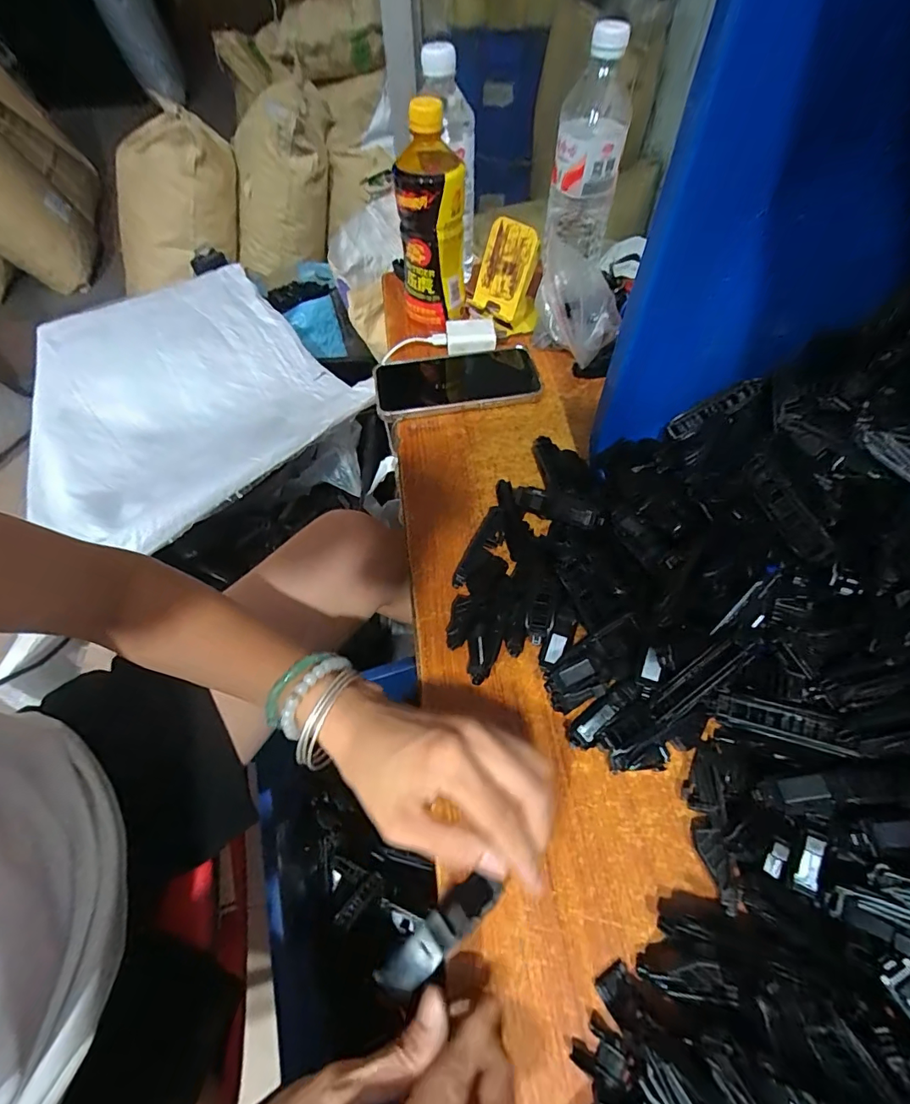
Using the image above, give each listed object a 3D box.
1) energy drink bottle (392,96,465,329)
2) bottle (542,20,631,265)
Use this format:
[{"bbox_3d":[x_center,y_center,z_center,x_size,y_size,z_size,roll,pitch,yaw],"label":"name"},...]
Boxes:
[{"bbox_3d":[-0.024,-0.335,0.497,0.069,0.191,0.080,-1,56,1],"label":"energy drink bottle"},{"bbox_3d":[0.137,-0.408,0.504,0.070,0.195,0.060,7,57,6],"label":"bottle"}]

